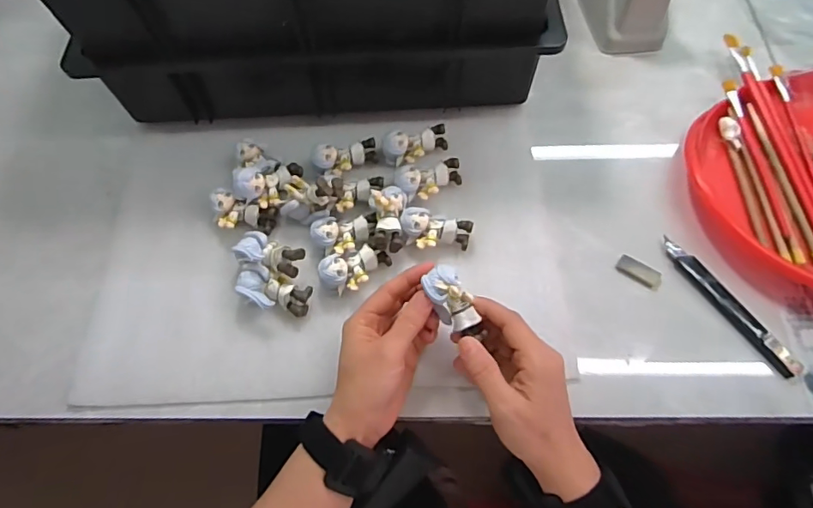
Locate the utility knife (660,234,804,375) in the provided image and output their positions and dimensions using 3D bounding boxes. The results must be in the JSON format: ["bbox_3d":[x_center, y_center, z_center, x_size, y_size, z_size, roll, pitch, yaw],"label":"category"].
[{"bbox_3d":[0.265,0.042,0.420,0.018,0.010,0.137,-33,67,-12],"label":"utility knife"}]

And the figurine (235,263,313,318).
[{"bbox_3d":[-0.114,0.033,0.434,0.064,0.027,0.031,20,67,12],"label":"figurine"}]

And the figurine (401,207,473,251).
[{"bbox_3d":[0.026,-0.019,0.449,0.060,0.024,0.034,9,65,7],"label":"figurine"}]

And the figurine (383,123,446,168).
[{"bbox_3d":[0.009,-0.105,0.490,0.062,0.022,0.031,-14,65,-4],"label":"figurine"}]

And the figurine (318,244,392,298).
[{"bbox_3d":[-0.044,0.011,0.438,0.058,0.027,0.033,-36,68,-13],"label":"figurine"}]

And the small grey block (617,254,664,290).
[{"bbox_3d":[0.202,0.015,0.438,0.038,0.004,0.016,34,71,17],"label":"small grey block"}]

